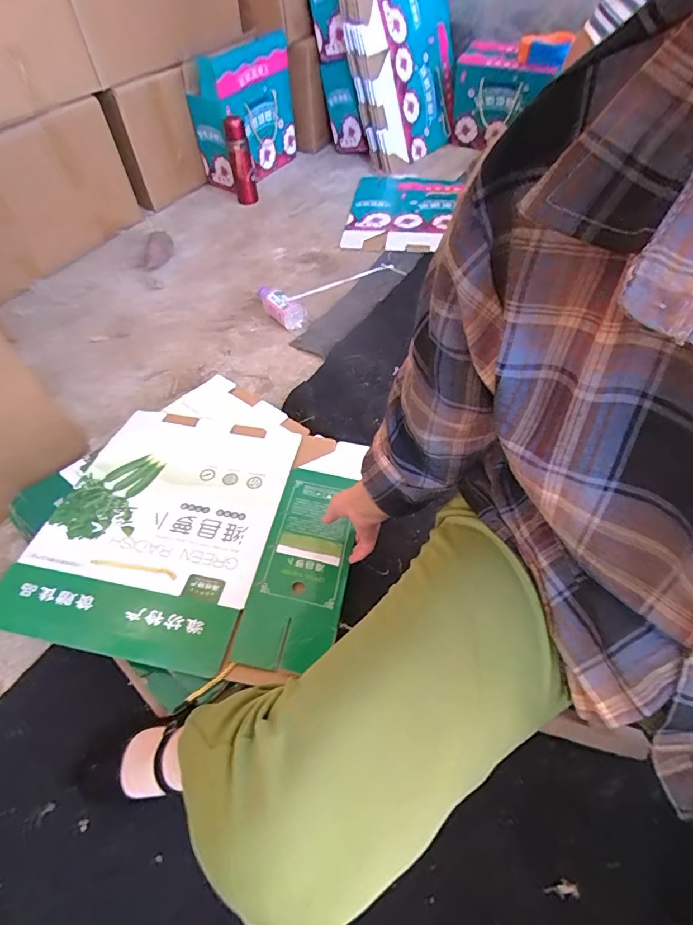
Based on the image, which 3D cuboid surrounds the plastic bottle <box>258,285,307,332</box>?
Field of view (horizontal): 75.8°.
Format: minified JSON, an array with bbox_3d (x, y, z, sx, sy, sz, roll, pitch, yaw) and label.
[{"bbox_3d":[-0.167,-0.394,1.125,0.058,0.063,0.155,-29,59,-20],"label":"plastic bottle"}]

